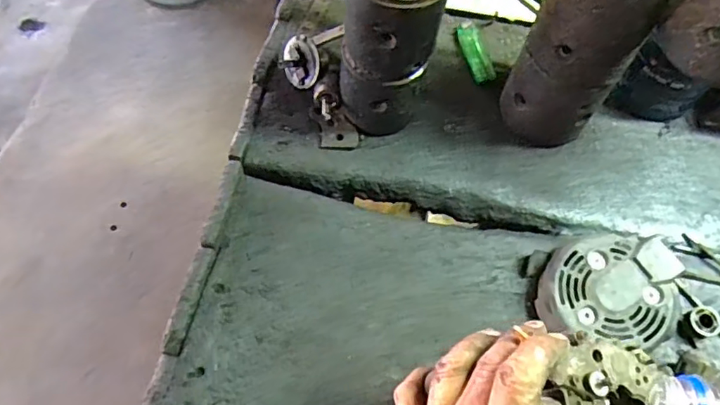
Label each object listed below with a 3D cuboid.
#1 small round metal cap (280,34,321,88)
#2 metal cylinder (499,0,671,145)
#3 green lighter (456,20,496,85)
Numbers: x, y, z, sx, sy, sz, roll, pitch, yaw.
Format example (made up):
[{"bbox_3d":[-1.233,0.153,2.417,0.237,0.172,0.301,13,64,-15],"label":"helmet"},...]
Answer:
[{"bbox_3d":[-0.058,-0.143,0.559,0.049,0.045,0.017,43,34,14],"label":"small round metal cap"},{"bbox_3d":[0.199,-0.145,0.474,0.086,0.226,0.096,39,67,17],"label":"metal cylinder"},{"bbox_3d":[0.125,-0.166,0.600,0.027,0.007,0.083,-10,62,-8],"label":"green lighter"}]

